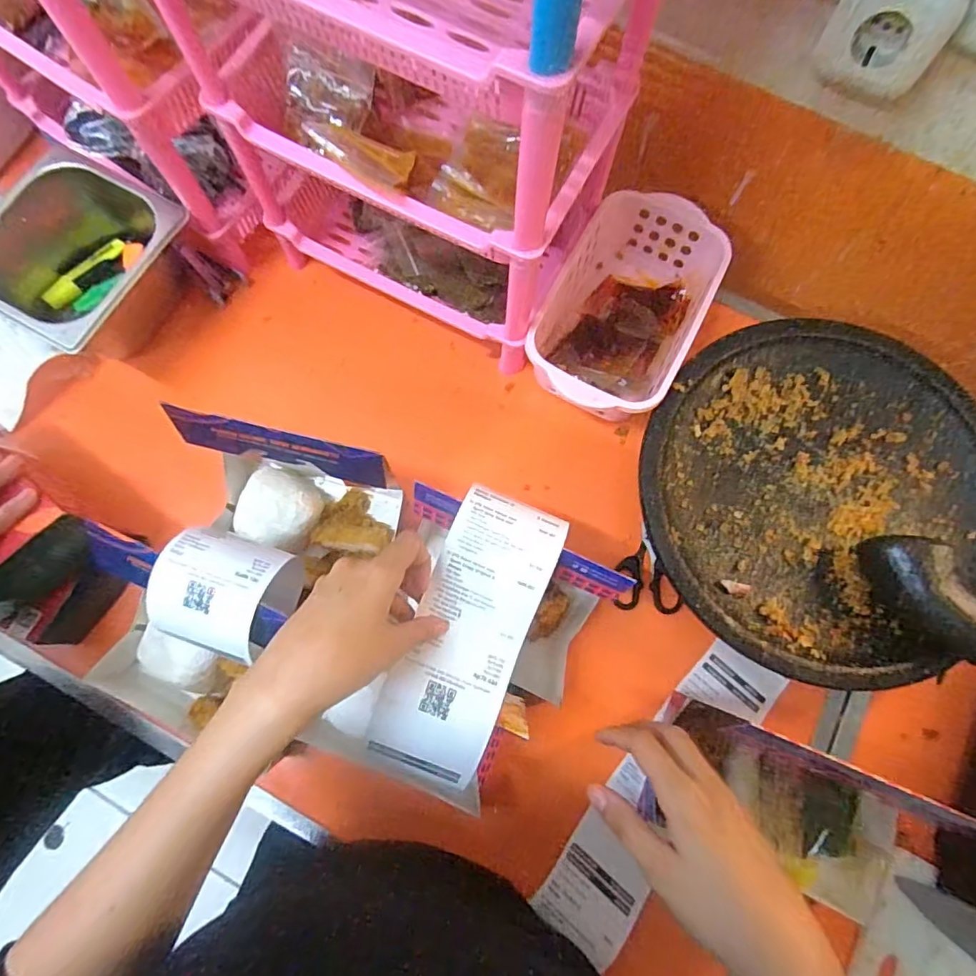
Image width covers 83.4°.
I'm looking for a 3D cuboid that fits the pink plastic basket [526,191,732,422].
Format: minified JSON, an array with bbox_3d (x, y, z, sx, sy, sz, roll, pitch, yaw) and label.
[{"bbox_3d":[0.142,-0.183,0.581,0.144,0.086,0.239,27,77,5],"label":"pink plastic basket"}]

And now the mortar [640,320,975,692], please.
[{"bbox_3d":[0.323,0.009,0.543,0.335,0.064,0.333,0,76,-1],"label":"mortar"}]

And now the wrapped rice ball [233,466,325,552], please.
[{"bbox_3d":[-0.201,0.018,0.530,0.070,0.044,0.078,16,76,3],"label":"wrapped rice ball"}]

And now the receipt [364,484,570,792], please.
[{"bbox_3d":[-0.013,0.101,0.386,0.078,0.025,0.197,21,79,4],"label":"receipt"}]

